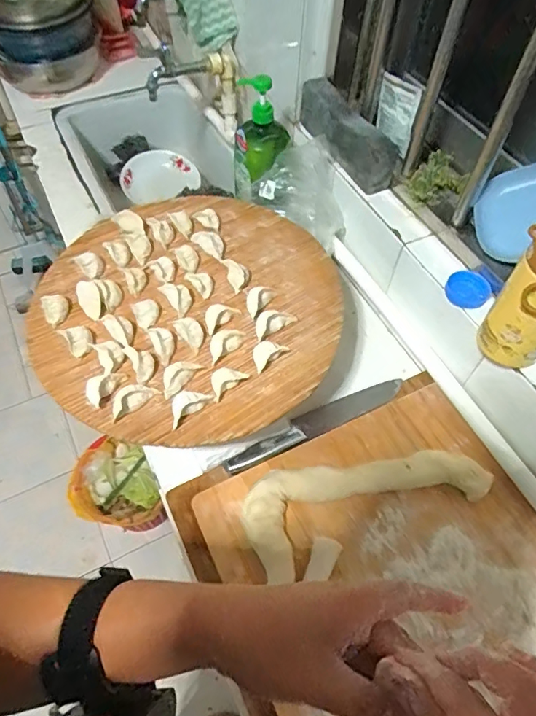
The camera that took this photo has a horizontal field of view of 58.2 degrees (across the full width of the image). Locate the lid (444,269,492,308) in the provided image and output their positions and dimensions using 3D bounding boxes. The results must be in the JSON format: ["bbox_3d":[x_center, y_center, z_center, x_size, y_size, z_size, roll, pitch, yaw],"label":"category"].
[{"bbox_3d":[0.274,-0.093,0.659,0.056,0.052,0.010,-5,9,34],"label":"lid"}]

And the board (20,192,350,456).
[{"bbox_3d":[-0.102,-0.082,0.680,0.399,0.044,0.424,1,57,-1],"label":"board"}]

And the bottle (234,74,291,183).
[{"bbox_3d":[-0.011,-0.367,0.788,0.085,0.174,0.056,8,57,4],"label":"bottle"}]

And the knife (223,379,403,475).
[{"bbox_3d":[0.071,0.095,0.707,0.287,0.018,0.042,-22,60,-15],"label":"knife"}]

